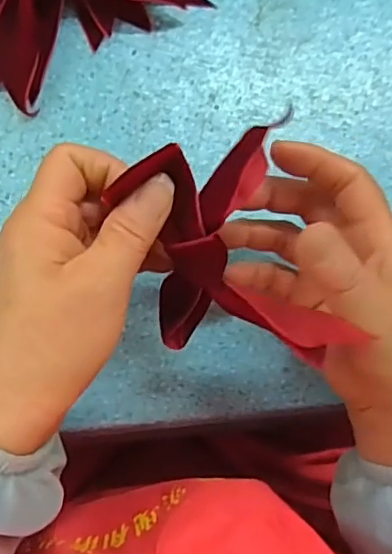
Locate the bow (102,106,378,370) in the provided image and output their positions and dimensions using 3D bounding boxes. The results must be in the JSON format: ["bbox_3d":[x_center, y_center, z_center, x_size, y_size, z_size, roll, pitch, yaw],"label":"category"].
[{"bbox_3d":[0.014,-0.005,0.271,0.079,0.063,0.102,-18,87,-7],"label":"bow"}]

